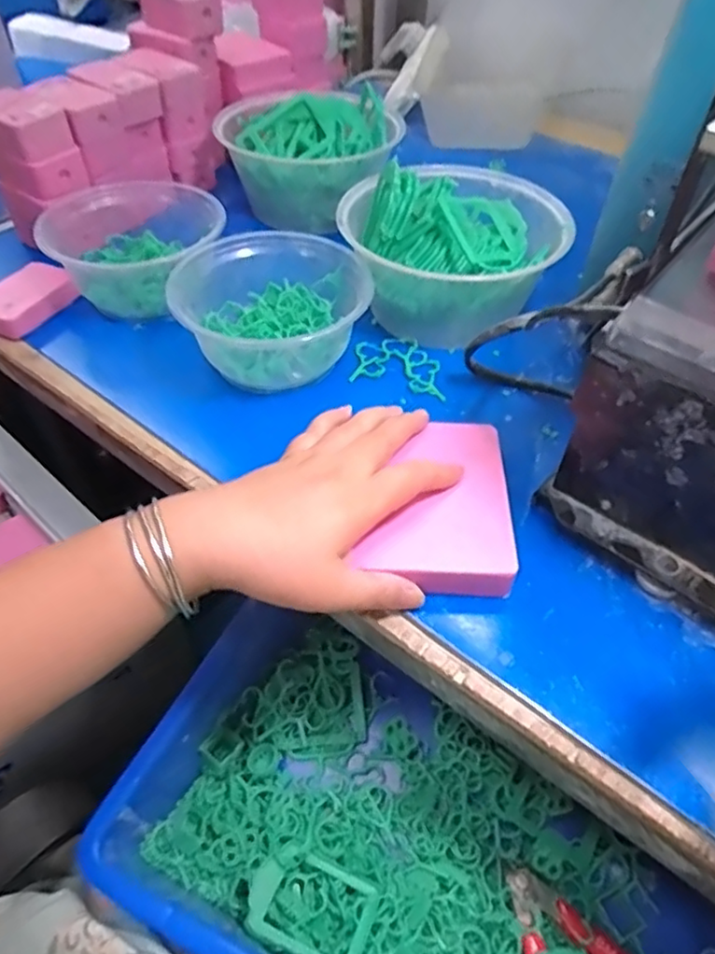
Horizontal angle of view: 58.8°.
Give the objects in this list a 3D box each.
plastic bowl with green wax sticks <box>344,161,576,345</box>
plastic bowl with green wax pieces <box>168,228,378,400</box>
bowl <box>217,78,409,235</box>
[{"bbox_3d":[0.072,-0.182,0.486,0.165,0.096,0.144,5,49,3],"label":"plastic bowl with green wax sticks"},{"bbox_3d":[-0.061,-0.118,0.453,0.126,0.062,0.123,1,49,-1],"label":"plastic bowl with green wax pieces"},{"bbox_3d":[-0.044,-0.306,0.585,0.157,0.088,0.151,1,49,-1],"label":"bowl"}]

